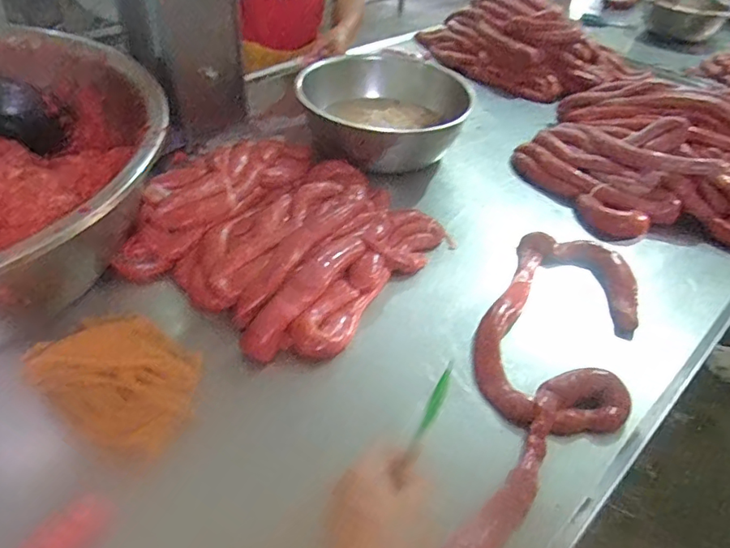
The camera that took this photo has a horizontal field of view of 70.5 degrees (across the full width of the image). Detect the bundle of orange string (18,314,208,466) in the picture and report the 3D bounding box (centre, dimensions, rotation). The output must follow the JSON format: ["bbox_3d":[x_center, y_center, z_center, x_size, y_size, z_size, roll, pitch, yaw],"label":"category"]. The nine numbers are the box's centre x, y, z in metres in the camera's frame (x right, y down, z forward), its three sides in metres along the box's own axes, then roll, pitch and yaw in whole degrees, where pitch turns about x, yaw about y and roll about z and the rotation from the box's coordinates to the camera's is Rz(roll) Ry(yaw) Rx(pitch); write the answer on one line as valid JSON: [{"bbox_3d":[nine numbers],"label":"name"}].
[{"bbox_3d":[-0.259,0.113,0.569,0.144,0.083,0.137,3,43,-3],"label":"bundle of orange string"}]

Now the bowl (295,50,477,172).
[{"bbox_3d":[0.027,-0.314,0.998,0.312,0.113,0.312,3,43,-3],"label":"bowl"}]

